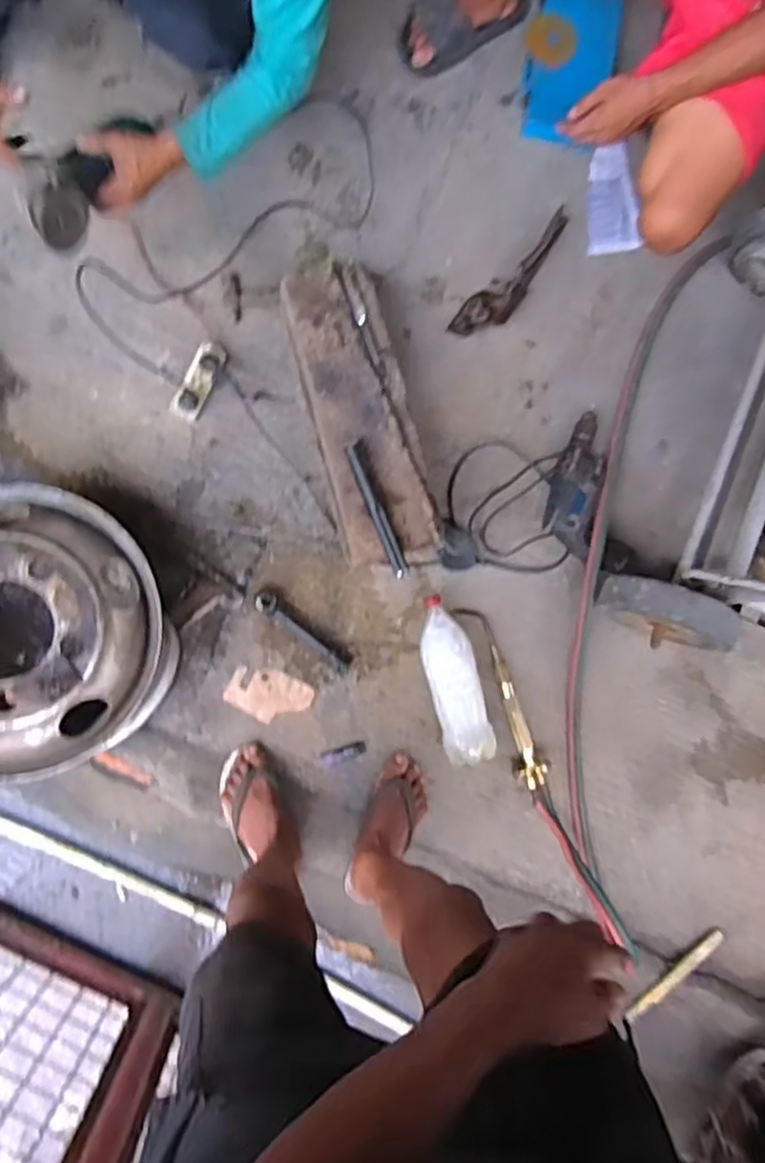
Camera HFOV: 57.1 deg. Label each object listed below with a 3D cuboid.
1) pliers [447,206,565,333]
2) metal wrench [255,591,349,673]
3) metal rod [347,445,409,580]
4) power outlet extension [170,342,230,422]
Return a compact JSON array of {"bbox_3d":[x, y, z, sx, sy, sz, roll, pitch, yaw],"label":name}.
[{"bbox_3d":[0.255,-0.566,1.314,0.309,0.034,0.074,-45,91,-6],"label":"pliers"},{"bbox_3d":[-0.142,0.093,1.258,0.208,0.053,0.035,39,84,-1],"label":"metal wrench"},{"bbox_3d":[-0.007,-0.112,1.127,0.024,0.012,0.224,-21,89,-7],"label":"metal rod"},{"bbox_3d":[-0.325,-0.363,1.271,0.060,0.049,0.149,26,85,-3],"label":"power outlet extension"}]

